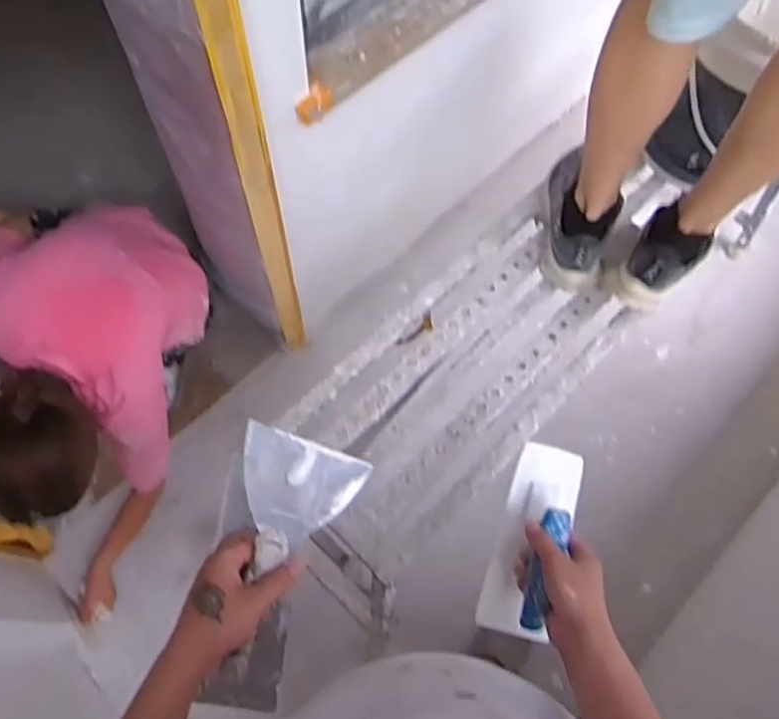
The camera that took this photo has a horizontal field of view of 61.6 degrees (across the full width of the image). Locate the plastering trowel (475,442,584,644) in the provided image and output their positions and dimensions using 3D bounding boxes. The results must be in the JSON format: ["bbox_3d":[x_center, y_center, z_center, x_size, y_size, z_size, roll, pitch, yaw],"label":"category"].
[{"bbox_3d":[0.162,0.196,0.727,0.075,0.075,0.211,19,68,7],"label":"plastering trowel"}]

